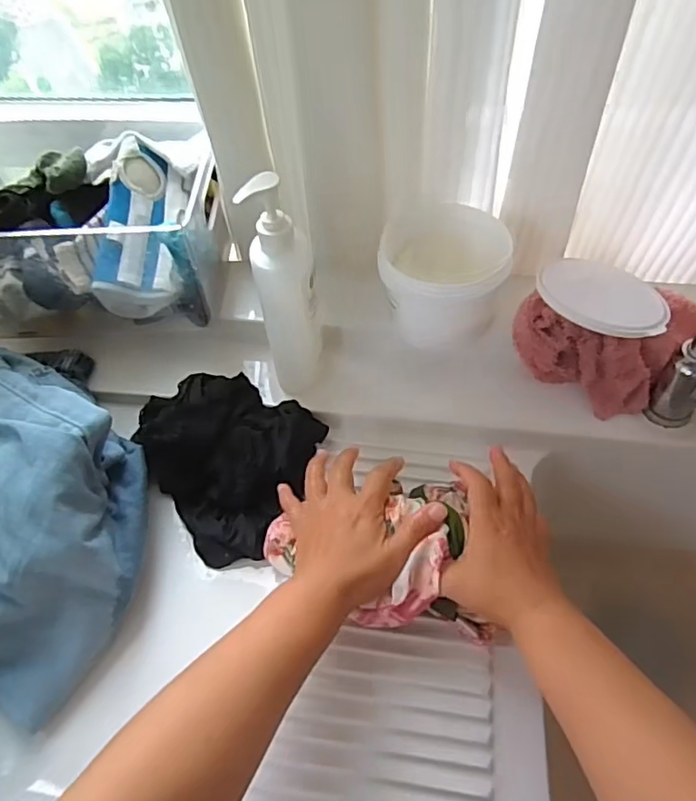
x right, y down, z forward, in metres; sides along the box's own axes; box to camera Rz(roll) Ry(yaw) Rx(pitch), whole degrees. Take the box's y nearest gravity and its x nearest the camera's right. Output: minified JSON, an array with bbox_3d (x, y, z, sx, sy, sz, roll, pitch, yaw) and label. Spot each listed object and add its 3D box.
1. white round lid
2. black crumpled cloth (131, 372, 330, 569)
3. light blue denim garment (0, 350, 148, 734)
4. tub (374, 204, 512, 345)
[{"bbox_3d":[0.252,-0.106,0.567,0.122,0.011,0.095,22,53,11],"label":"white round lid"},{"bbox_3d":[-0.103,0.051,0.566,0.169,0.053,0.195,-32,59,-16],"label":"black crumpled cloth"},{"bbox_3d":[-0.306,0.069,0.523,0.216,0.106,0.358,-39,61,-20],"label":"light blue denim garment"},{"bbox_3d":[0.098,-0.126,0.605,0.122,0.104,0.122,-2,55,3],"label":"tub"}]

